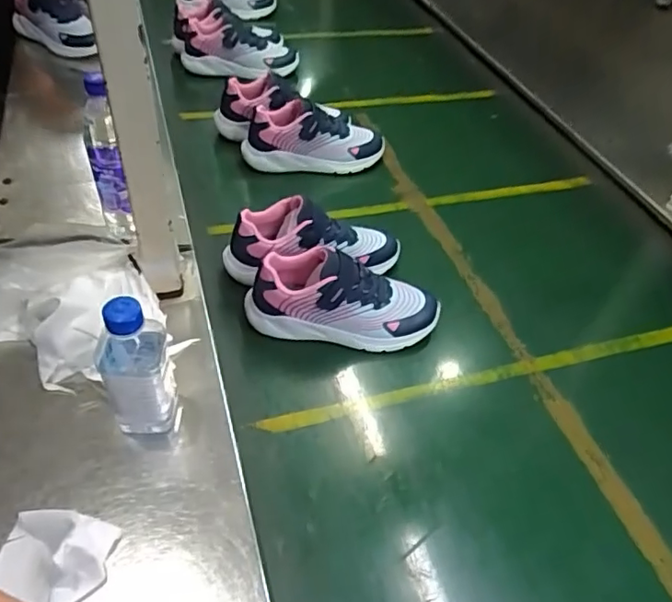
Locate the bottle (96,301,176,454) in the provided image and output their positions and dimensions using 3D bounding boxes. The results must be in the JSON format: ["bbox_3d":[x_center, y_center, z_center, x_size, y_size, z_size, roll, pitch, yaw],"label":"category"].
[{"bbox_3d":[-0.192,0.066,0.537,0.063,0.166,0.073,2,47,-4],"label":"bottle"}]

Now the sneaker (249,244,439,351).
[{"bbox_3d":[0.009,-0.005,0.715,0.237,0.107,0.084,9,47,2],"label":"sneaker"}]

